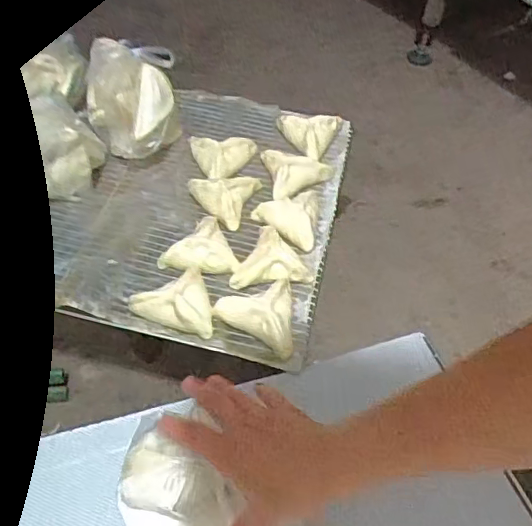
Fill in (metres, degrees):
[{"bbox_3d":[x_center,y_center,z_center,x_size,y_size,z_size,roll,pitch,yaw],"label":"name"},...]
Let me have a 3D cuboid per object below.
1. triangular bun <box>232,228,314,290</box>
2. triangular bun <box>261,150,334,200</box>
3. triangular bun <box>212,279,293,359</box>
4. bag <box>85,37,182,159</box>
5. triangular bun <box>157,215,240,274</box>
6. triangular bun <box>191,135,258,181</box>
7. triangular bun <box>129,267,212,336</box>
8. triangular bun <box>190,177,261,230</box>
[{"bbox_3d":[0.004,-0.009,0.760,0.110,0.039,0.081,-3,50,-10],"label":"triangular bun"},{"bbox_3d":[0.049,-0.155,0.891,0.095,0.046,0.075,-15,53,-19],"label":"triangular bun"},{"bbox_3d":[-0.014,0.064,0.686,0.096,0.047,0.105,1,49,-6],"label":"triangular bun"},{"bbox_3d":[-0.216,-0.258,0.901,0.141,0.134,0.164,-9,50,-11],"label":"bag"},{"bbox_3d":[-0.092,-0.011,0.746,0.089,0.050,0.077,-21,55,-23],"label":"triangular bun"},{"bbox_3d":[-0.082,-0.179,0.901,0.118,0.048,0.075,20,50,10],"label":"triangular bun"},{"bbox_3d":[-0.109,0.059,0.679,0.093,0.053,0.083,-17,53,-21],"label":"triangular bun"},{"bbox_3d":[-0.071,-0.106,0.840,0.097,0.036,0.102,18,49,8],"label":"triangular bun"}]

